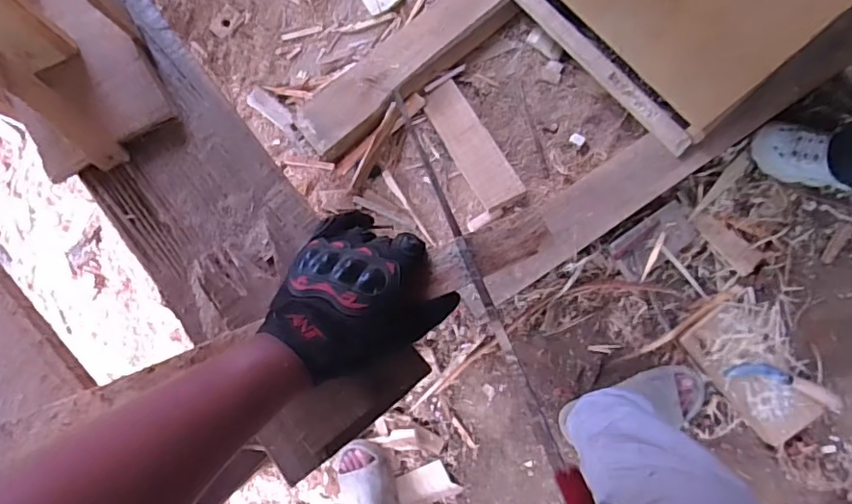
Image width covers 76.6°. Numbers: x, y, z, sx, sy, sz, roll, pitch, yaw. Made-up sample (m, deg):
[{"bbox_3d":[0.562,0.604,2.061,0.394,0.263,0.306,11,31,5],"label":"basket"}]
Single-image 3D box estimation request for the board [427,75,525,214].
[{"bbox_3d":[0.094,-0.235,1.175,0.090,0.024,0.315,-35,75,16],"label":"board"}]

